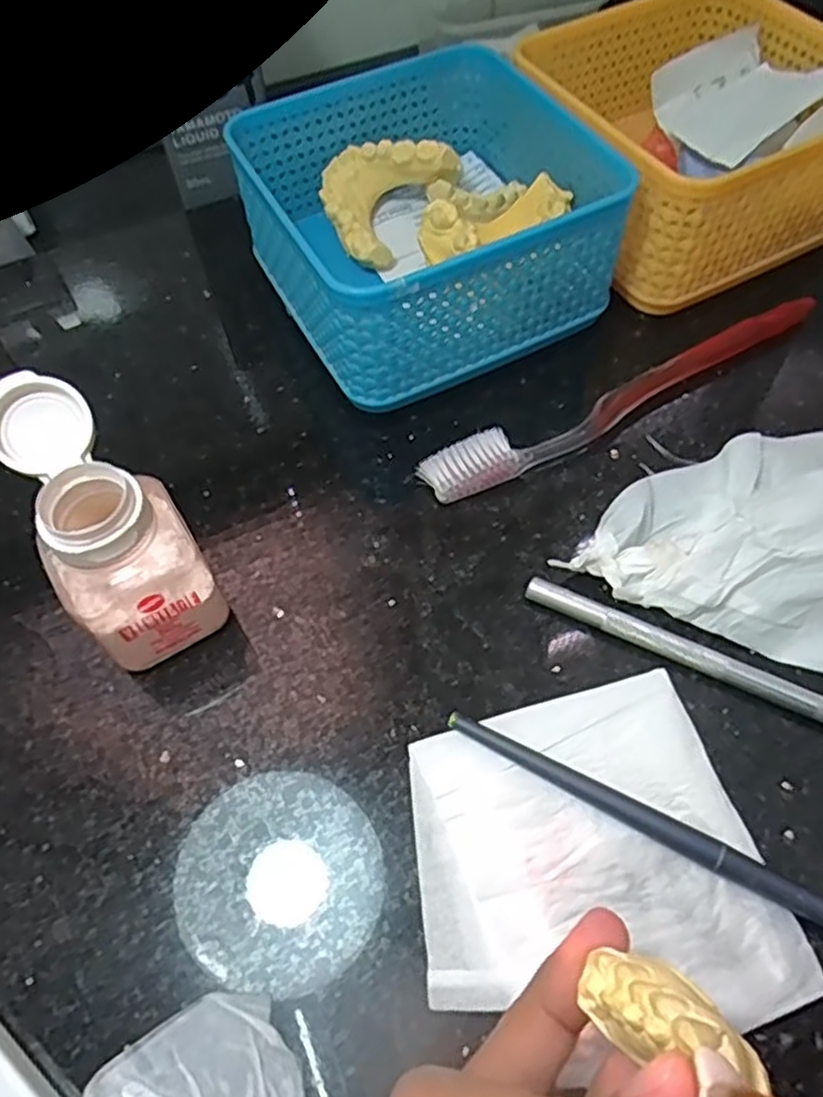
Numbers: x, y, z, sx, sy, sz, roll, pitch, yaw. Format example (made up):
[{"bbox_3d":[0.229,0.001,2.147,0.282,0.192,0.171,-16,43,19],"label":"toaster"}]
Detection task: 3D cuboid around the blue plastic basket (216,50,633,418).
[{"bbox_3d":[0.007,-0.139,0.312,0.126,0.065,0.126,-26,62,-13],"label":"blue plastic basket"}]

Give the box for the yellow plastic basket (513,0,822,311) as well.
[{"bbox_3d":[0.127,-0.186,0.336,0.131,0.066,0.129,-26,62,-13],"label":"yellow plastic basket"}]

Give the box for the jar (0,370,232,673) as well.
[{"bbox_3d":[-0.095,-0.006,0.231,0.041,0.076,0.065,-30,63,-15],"label":"jar"}]

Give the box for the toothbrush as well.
[{"bbox_3d":[0.088,-0.060,0.292,0.181,0.015,0.018,-24,61,-12],"label":"toothbrush"}]

